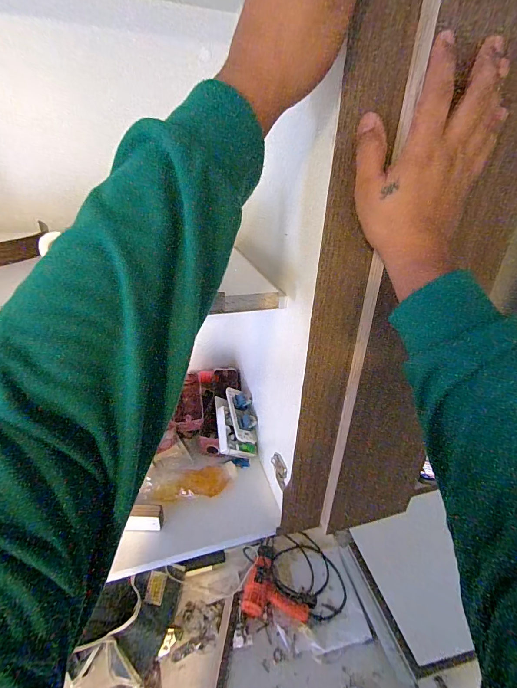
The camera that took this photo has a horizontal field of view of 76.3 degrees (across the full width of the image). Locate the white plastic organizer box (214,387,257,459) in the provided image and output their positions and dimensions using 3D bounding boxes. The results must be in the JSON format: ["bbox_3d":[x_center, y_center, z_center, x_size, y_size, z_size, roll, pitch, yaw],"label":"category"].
[{"bbox_3d":[-0.044,0.162,0.654,0.080,0.086,0.120,-4,29,-12],"label":"white plastic organizer box"}]

